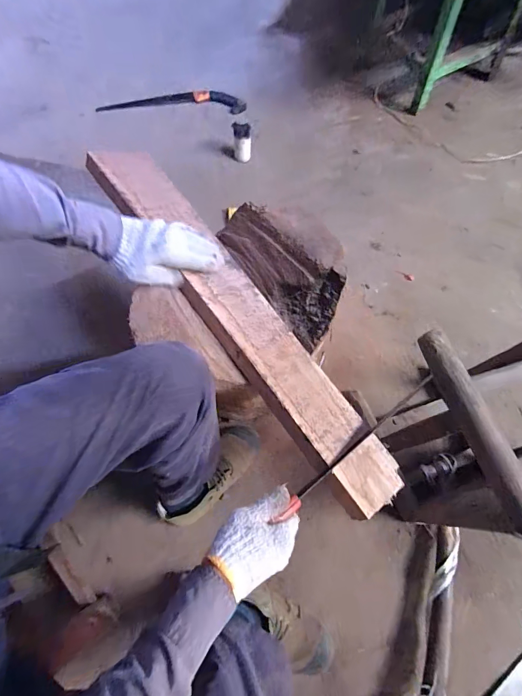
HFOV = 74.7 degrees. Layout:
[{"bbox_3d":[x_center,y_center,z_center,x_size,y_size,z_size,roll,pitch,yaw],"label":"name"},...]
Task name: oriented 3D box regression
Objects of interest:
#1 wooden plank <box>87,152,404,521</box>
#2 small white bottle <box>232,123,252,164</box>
[{"bbox_3d":[-0.056,-0.070,0.566,0.123,0.023,0.745,-28,74,-36],"label":"wooden plank"},{"bbox_3d":[-0.061,-0.659,1.112,0.058,0.107,0.048,-2,68,-3],"label":"small white bottle"}]

